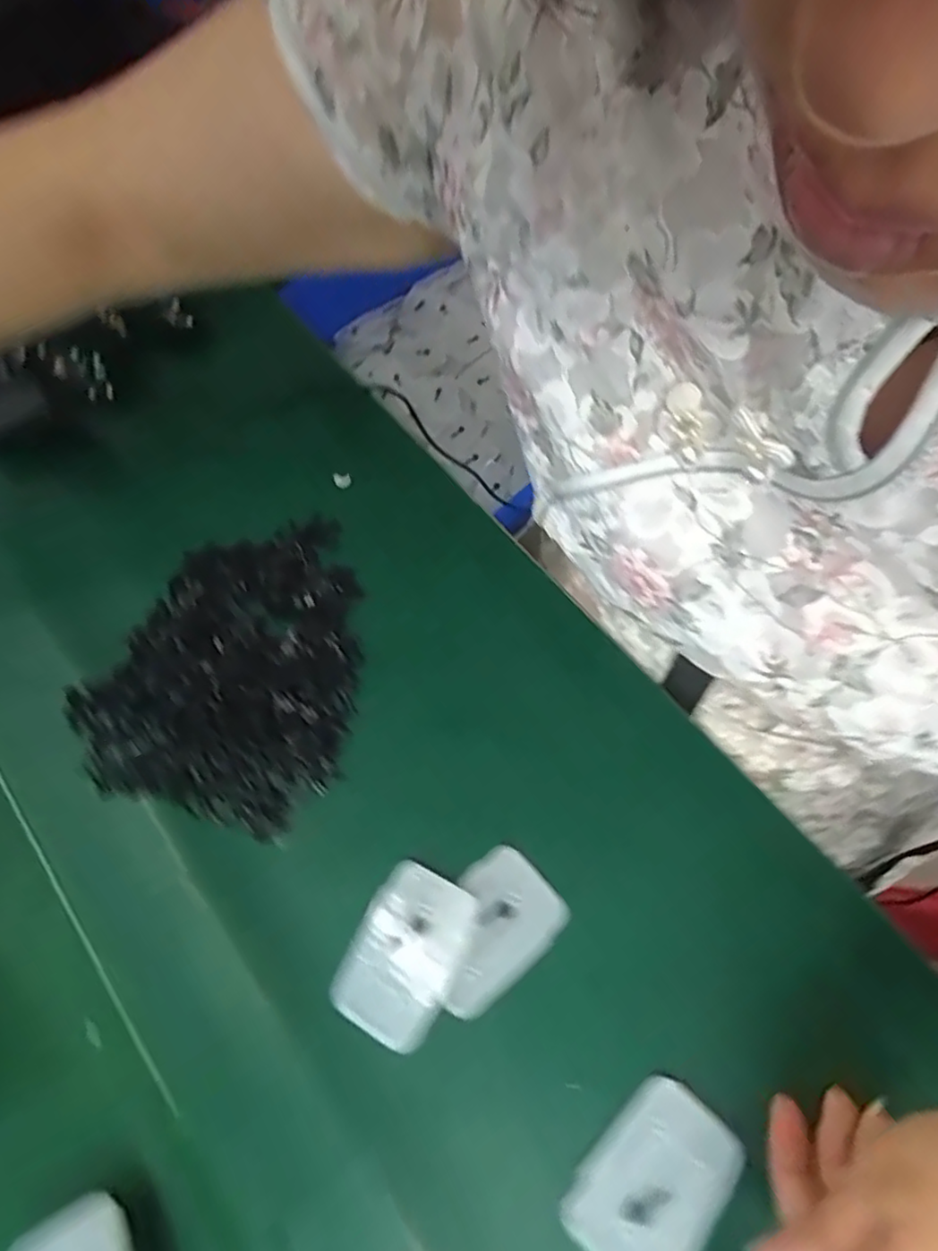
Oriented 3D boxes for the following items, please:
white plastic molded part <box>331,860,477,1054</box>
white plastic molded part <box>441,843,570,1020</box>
[{"bbox_3d":[-0.030,0.149,0.295,0.047,0.010,0.069,21,69,11],"label":"white plastic molded part"},{"bbox_3d":[0.009,0.140,0.300,0.068,0.008,0.048,-39,71,-14],"label":"white plastic molded part"}]

